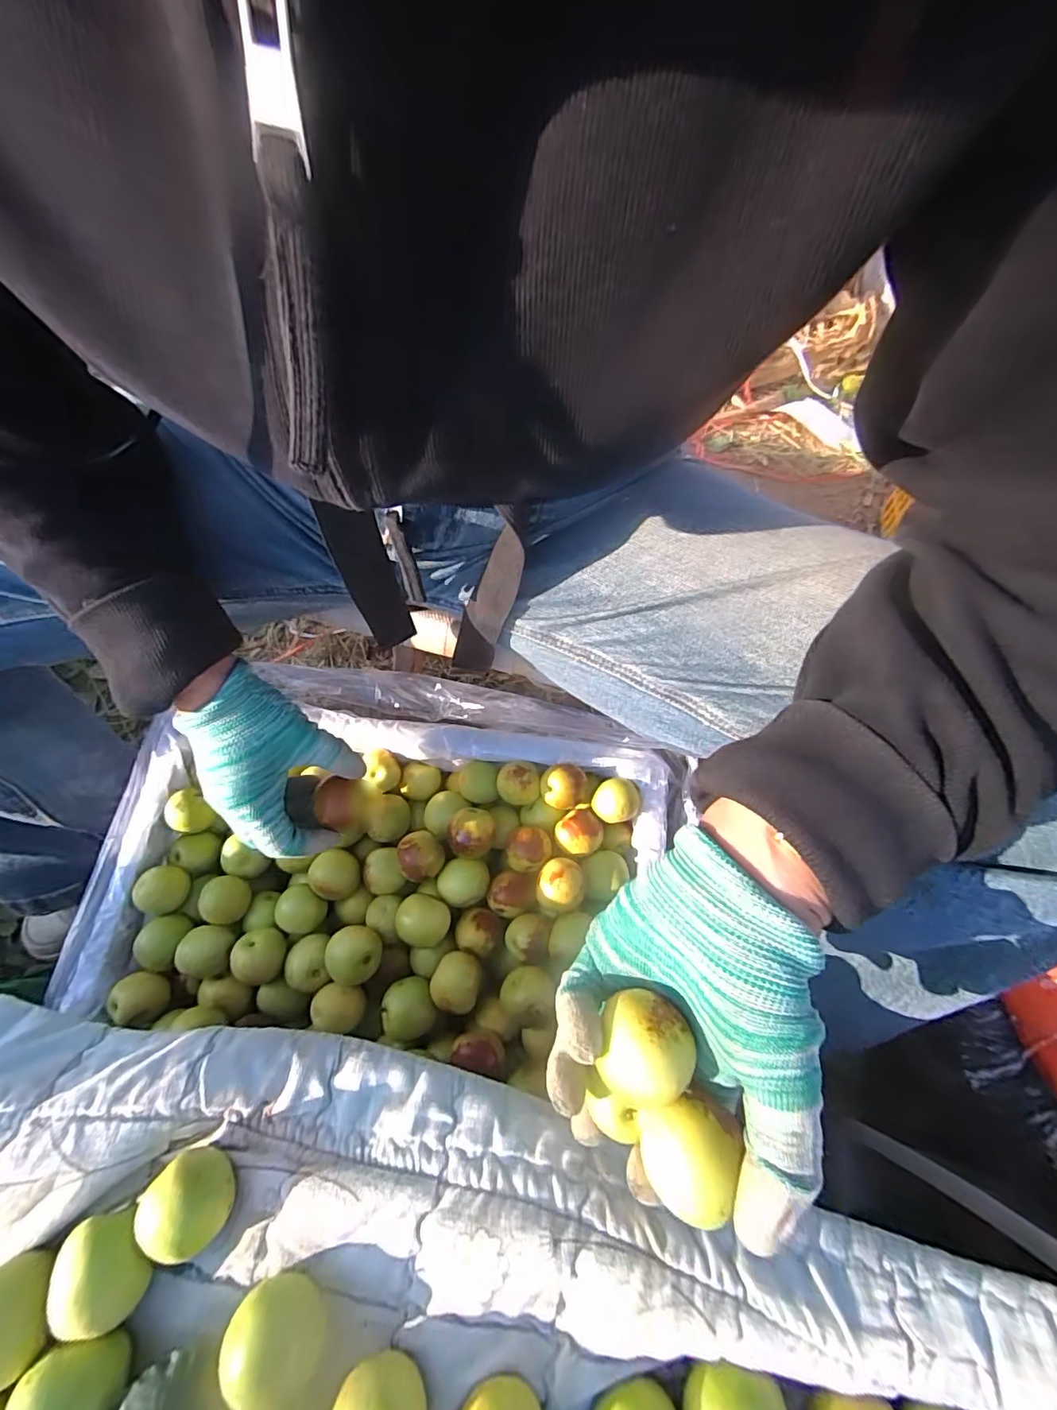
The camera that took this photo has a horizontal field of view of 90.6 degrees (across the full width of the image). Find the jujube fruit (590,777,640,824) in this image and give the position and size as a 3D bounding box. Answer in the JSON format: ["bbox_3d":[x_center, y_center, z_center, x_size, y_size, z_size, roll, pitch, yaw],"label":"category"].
[{"bbox_3d":[0.071,0.080,0.427,0.035,0.029,0.035,0,69,1],"label":"jujube fruit"}]

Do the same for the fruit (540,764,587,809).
[{"bbox_3d":[0.029,0.068,0.429,0.037,0.037,0.033,-12,69,-4],"label":"fruit"}]

